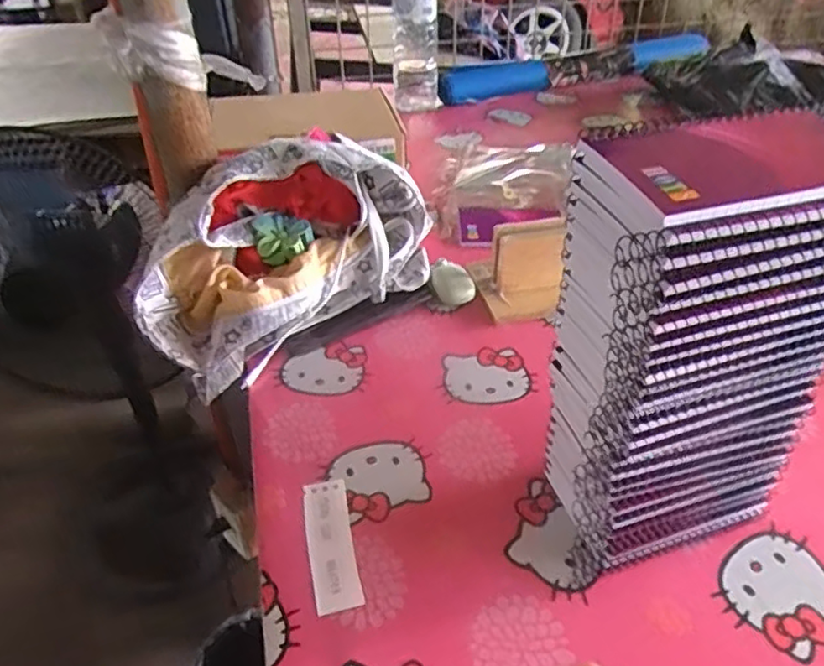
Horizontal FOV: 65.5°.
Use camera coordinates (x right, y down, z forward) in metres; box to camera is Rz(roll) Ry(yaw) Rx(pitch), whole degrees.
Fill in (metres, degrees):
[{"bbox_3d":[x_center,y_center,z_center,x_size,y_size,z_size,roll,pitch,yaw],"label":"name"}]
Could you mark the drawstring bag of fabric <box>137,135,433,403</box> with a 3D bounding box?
[{"bbox_3d":[-0.133,-0.080,0.637,0.281,0.147,0.150,-30,47,-30],"label":"drawstring bag of fabric"}]

